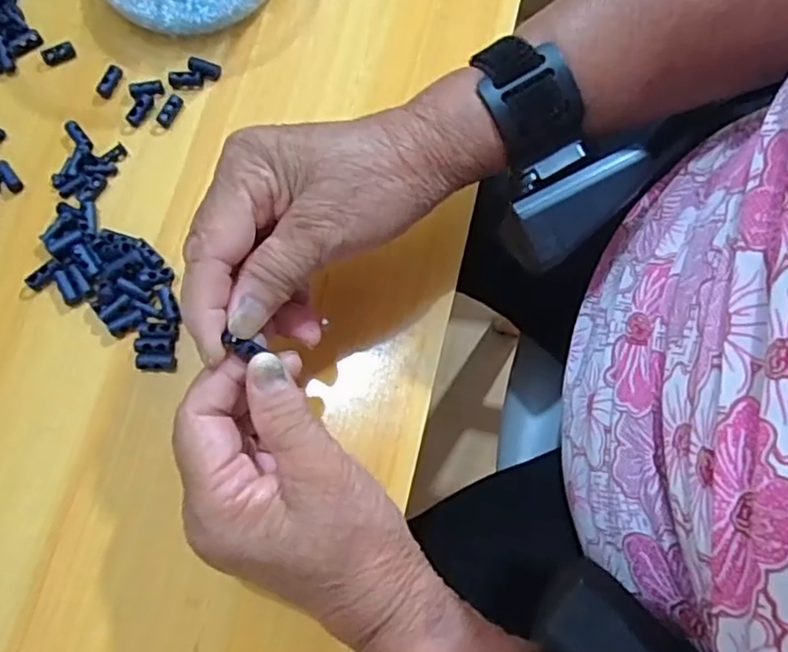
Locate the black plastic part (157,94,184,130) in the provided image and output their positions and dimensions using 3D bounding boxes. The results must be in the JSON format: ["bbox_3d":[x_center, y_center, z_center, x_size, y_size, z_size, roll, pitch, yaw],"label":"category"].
[{"bbox_3d":[-0.129,-0.124,0.368,0.008,0.005,0.020,25,76,6],"label":"black plastic part"}]

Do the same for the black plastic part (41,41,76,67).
[{"bbox_3d":[-0.200,-0.162,0.380,0.018,0.004,0.011,-27,76,-8],"label":"black plastic part"}]

